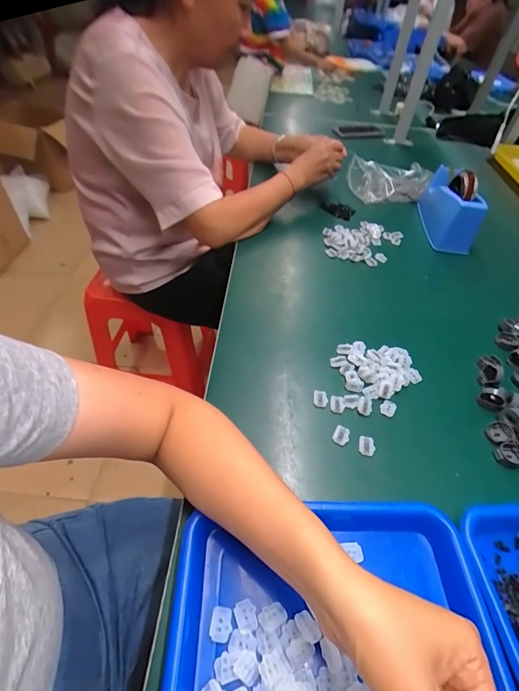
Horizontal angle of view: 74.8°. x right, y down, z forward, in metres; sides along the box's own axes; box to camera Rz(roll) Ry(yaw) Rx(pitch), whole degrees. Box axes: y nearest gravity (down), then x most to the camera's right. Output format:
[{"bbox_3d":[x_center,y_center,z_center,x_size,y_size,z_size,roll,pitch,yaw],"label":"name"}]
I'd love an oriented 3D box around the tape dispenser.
[{"bbox_3d":[0.375,-0.282,0.680,0.071,0.104,0.194,4,50,1],"label":"tape dispenser"}]

